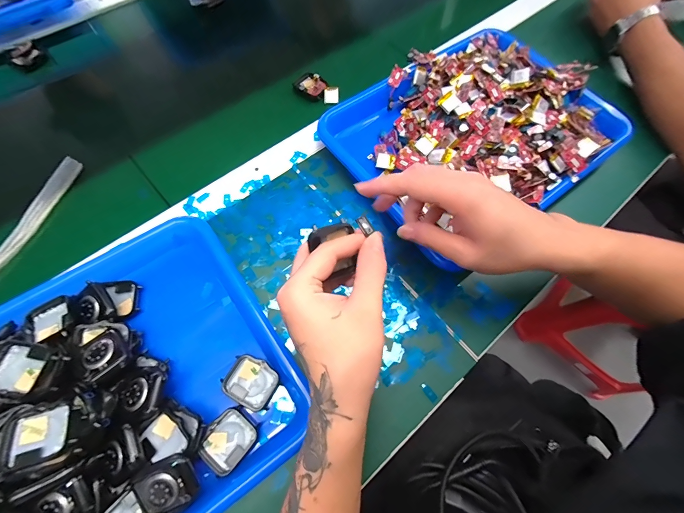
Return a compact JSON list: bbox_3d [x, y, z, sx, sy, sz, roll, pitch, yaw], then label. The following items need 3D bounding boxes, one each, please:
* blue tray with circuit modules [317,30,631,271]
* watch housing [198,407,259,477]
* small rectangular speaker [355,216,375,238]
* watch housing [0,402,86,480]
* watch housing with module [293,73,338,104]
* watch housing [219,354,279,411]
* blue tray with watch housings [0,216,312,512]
[{"bbox_3d":[0.166,-0.164,0.383,0.336,0.056,0.254,-34,73,-15],"label":"blue tray with circuit modules"},{"bbox_3d":[-0.096,0.156,0.266,0.037,0.010,0.042,40,72,14],"label":"watch housing"},{"bbox_3d":[0.017,-0.022,0.227,0.008,0.006,0.014,-33,72,-14],"label":"small rectangular speaker"},{"bbox_3d":[-0.212,0.129,0.222,0.049,0.012,0.040,-18,69,-9],"label":"watch housing"},{"bbox_3d":[-0.033,-0.237,0.437,0.066,0.011,0.036,26,69,8],"label":"watch housing with module"},{"bbox_3d":[-0.082,0.114,0.284,0.045,0.008,0.038,27,69,9],"label":"watch housing"},{"bbox_3d":[-0.215,0.130,0.249,0.331,0.056,0.255,-34,73,-15],"label":"blue tray with watch housings"}]

